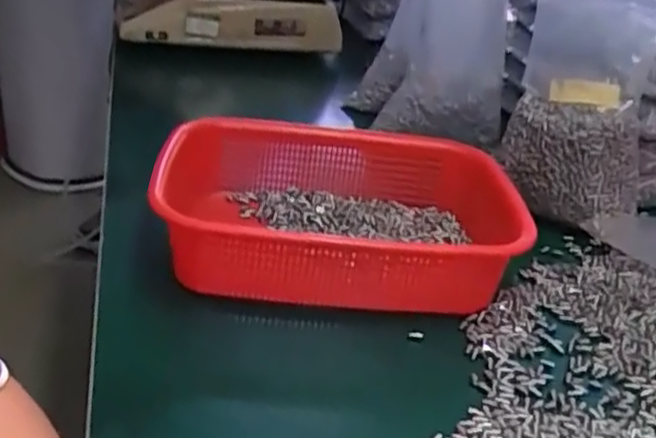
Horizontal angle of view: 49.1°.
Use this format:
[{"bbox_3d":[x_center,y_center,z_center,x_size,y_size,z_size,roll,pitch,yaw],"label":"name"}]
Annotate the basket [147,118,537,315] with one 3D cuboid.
[{"bbox_3d":[0.012,-0.002,0.593,0.287,0.082,0.210,3,27,-6],"label":"basket"}]

